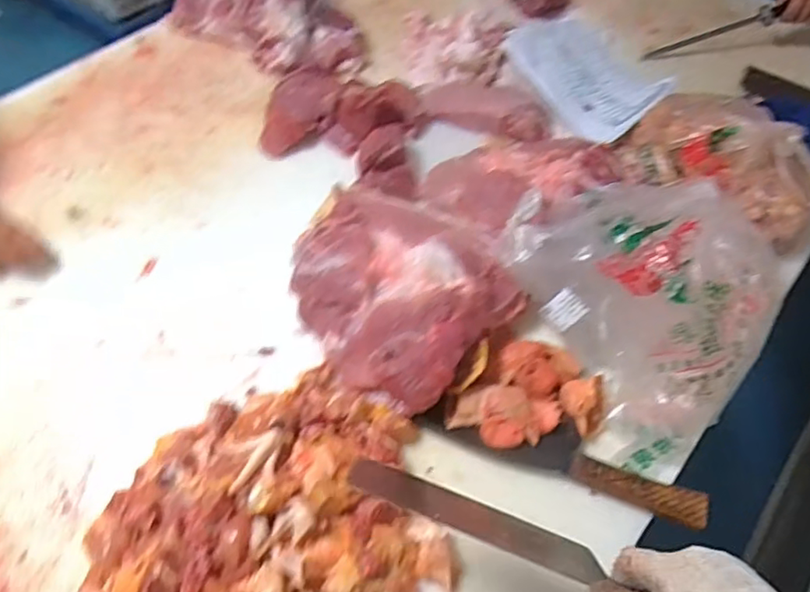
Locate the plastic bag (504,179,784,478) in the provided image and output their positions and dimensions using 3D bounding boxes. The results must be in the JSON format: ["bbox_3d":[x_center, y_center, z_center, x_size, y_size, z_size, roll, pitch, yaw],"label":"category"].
[{"bbox_3d":[0.333,-0.007,0.768,0.358,0.160,0.330,-28,64,-20],"label":"plastic bag"}]

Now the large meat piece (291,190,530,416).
[{"bbox_3d":[-0.010,-0.021,0.776,0.284,0.089,0.262,2,58,-3],"label":"large meat piece"}]

